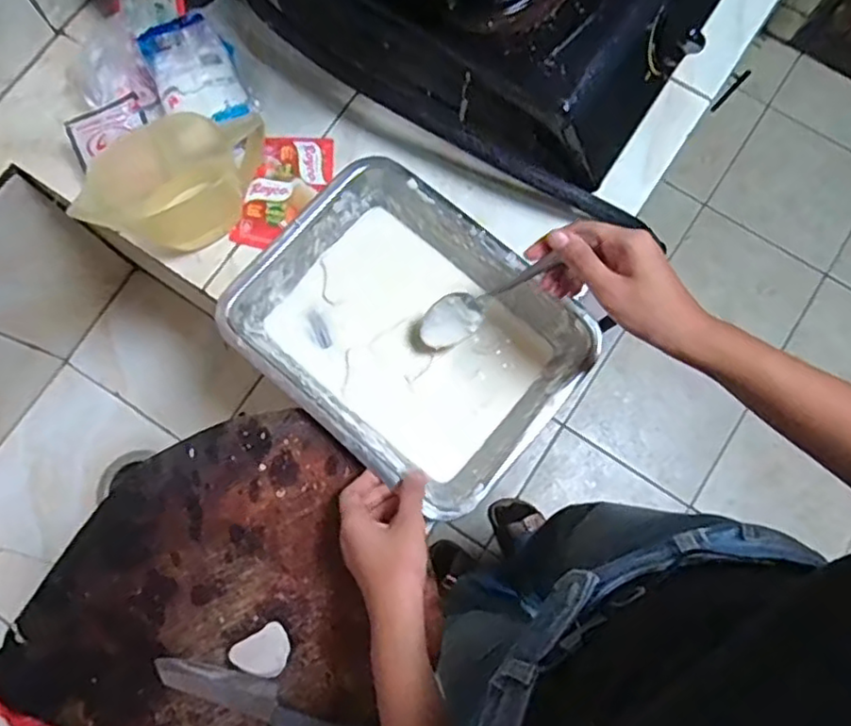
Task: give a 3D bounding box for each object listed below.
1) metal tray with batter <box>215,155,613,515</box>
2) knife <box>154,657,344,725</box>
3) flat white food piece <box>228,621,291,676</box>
[{"bbox_3d":[-0.015,-0.028,0.575,0.277,0.047,0.217,39,81,8],"label":"metal tray with batter"},{"bbox_3d":[-0.123,0.260,0.504,0.177,0.011,0.028,18,78,4],"label":"knife"},{"bbox_3d":[-0.126,0.226,0.506,0.044,0.009,0.034,-31,79,-6],"label":"flat white food piece"}]

